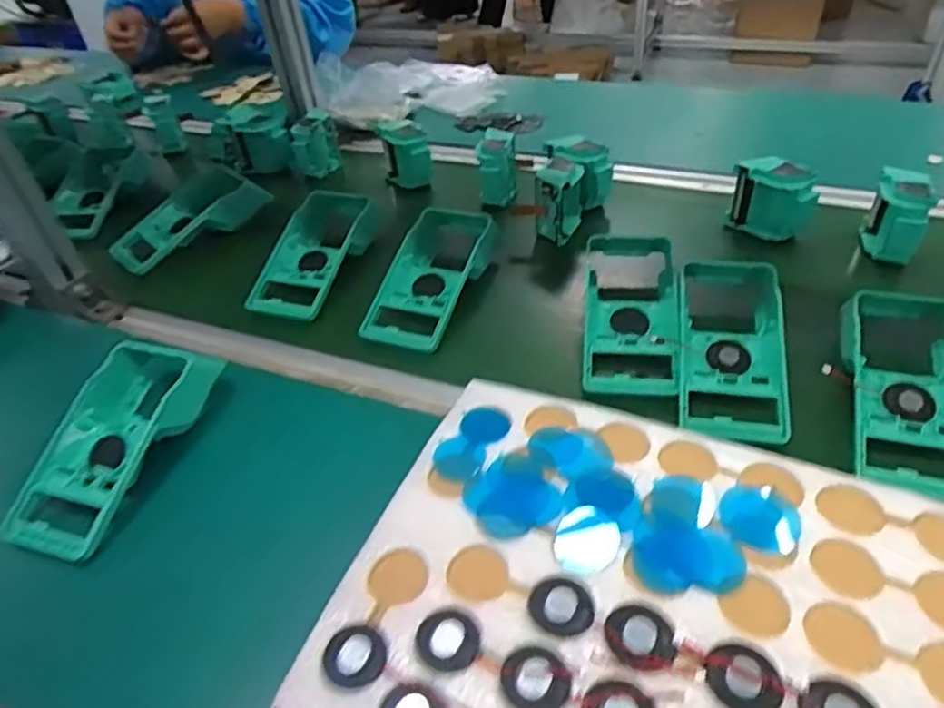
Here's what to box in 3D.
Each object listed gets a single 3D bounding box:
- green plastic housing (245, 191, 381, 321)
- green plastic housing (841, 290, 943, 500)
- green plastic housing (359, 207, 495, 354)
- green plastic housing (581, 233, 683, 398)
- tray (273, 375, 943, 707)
[{"bbox_3d":[-0.171,-0.103,0.703,0.094,0.067,0.166,16,46,22],"label":"green plastic housing"},{"bbox_3d":[0.330,0.020,0.493,0.096,0.042,0.182,9,44,15],"label":"green plastic housing"},{"bbox_3d":[-0.035,-0.091,0.664,0.091,0.046,0.199,11,44,18],"label":"green plastic housing"},{"bbox_3d":[0.145,-0.038,0.589,0.085,0.042,0.178,6,55,13],"label":"green plastic housing"},{"bbox_3d":[0.095,0.137,0.335,0.322,0.018,0.254,15,45,21],"label":"tray"}]

